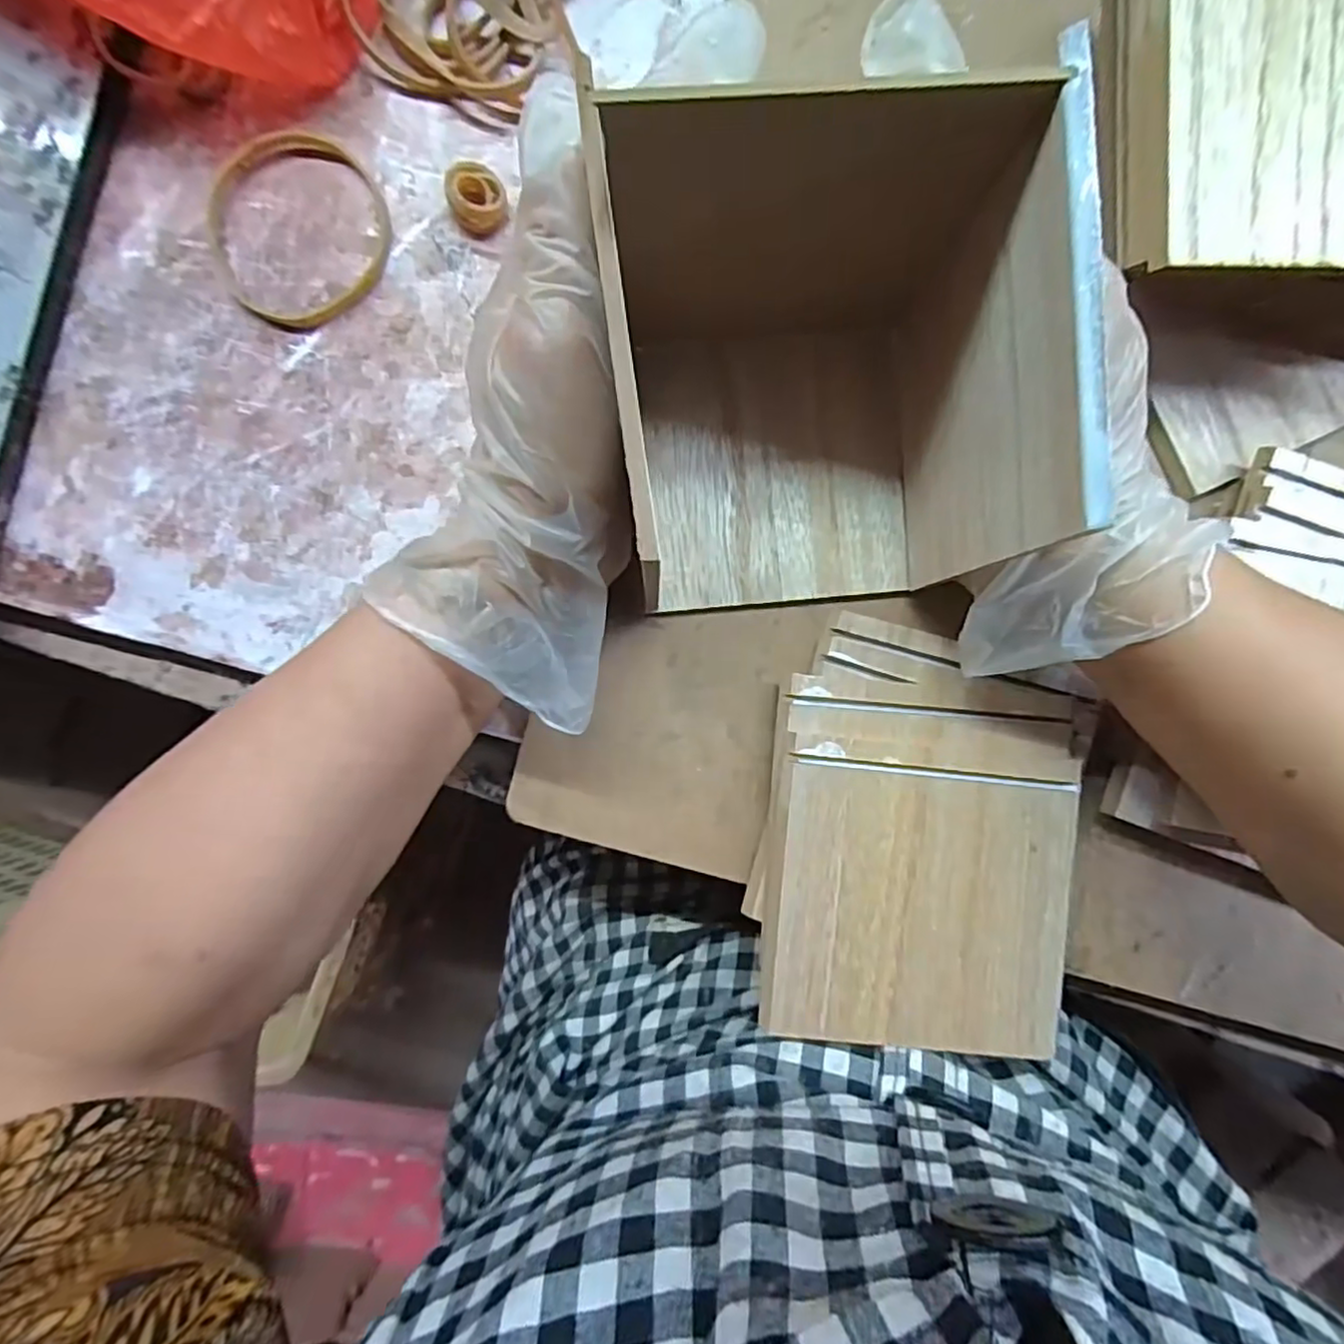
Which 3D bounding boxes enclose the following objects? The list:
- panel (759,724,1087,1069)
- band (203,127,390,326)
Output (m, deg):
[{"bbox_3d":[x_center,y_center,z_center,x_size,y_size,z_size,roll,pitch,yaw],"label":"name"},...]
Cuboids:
[{"bbox_3d":[0.091,0.080,0.239,0.106,0.004,0.107,7,90,0],"label":"panel"},{"bbox_3d":[-0.139,-0.164,0.246,0.070,0.006,0.067,0,92,0],"label":"band"}]

